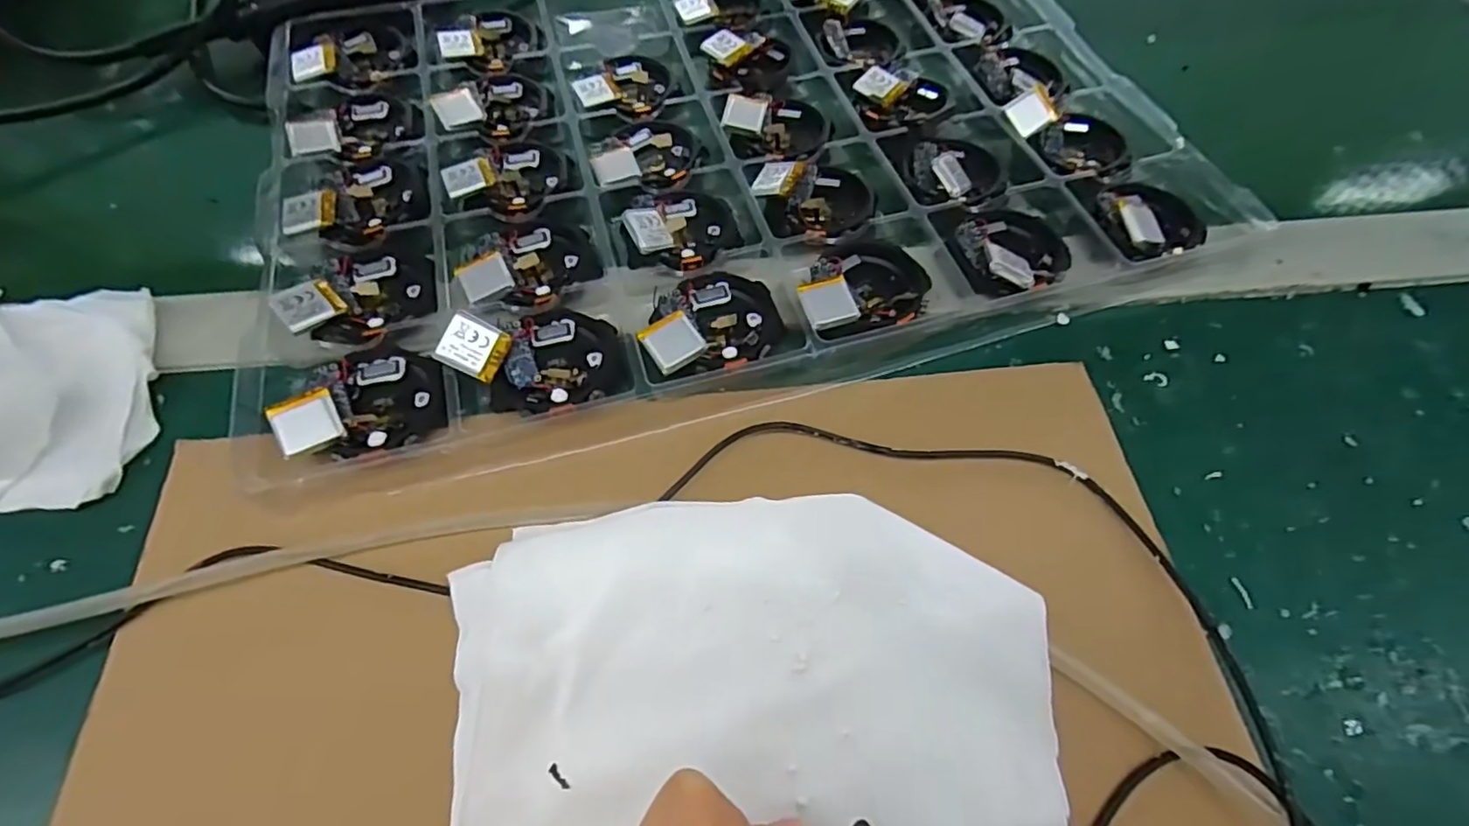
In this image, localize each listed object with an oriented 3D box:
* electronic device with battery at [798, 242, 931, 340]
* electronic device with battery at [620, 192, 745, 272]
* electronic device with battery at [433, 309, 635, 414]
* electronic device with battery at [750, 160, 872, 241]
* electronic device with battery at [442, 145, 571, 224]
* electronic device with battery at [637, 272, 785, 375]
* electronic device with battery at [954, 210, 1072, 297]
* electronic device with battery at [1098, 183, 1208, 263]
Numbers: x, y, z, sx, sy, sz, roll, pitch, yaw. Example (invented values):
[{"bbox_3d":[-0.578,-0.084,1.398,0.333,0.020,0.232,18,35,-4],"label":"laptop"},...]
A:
[{"bbox_3d":[0.057,-0.056,0.276,0.063,0.013,0.047,-20,65,-10],"label":"electronic device with battery"},{"bbox_3d":[-0.024,-0.089,0.290,0.052,0.015,0.052,-4,63,-3],"label":"electronic device with battery"},{"bbox_3d":[-0.077,-0.022,0.251,0.064,0.023,0.048,-26,66,-13],"label":"electronic device with battery"},{"bbox_3d":[0.039,-0.103,0.300,0.056,0.013,0.052,0,63,0],"label":"electronic device with battery"},{"bbox_3d":[-0.109,-0.113,0.312,0.055,0.018,0.051,0,63,0],"label":"electronic device with battery"},{"bbox_3d":[-0.010,-0.039,0.267,0.060,0.013,0.048,-19,65,-10],"label":"electronic device with battery"},{"bbox_3d":[0.125,-0.075,0.284,0.051,0.018,0.045,-32,67,-15],"label":"electronic device with battery"},{"bbox_3d":[0.194,-0.090,0.295,0.044,0.012,0.046,0,63,0],"label":"electronic device with battery"}]

